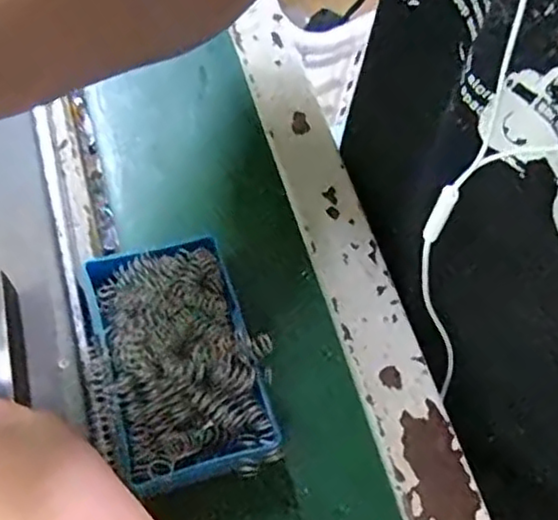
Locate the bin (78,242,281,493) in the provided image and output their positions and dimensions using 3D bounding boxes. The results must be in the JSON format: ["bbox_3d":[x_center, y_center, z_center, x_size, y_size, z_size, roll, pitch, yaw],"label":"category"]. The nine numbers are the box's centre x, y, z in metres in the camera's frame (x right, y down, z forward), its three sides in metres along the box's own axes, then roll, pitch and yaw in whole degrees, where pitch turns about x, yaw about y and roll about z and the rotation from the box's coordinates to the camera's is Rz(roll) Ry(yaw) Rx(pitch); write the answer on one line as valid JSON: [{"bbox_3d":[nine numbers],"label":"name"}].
[{"bbox_3d":[-0.049,0.047,0.324,0.074,0.043,0.116,-16,66,-11],"label":"bin"}]

